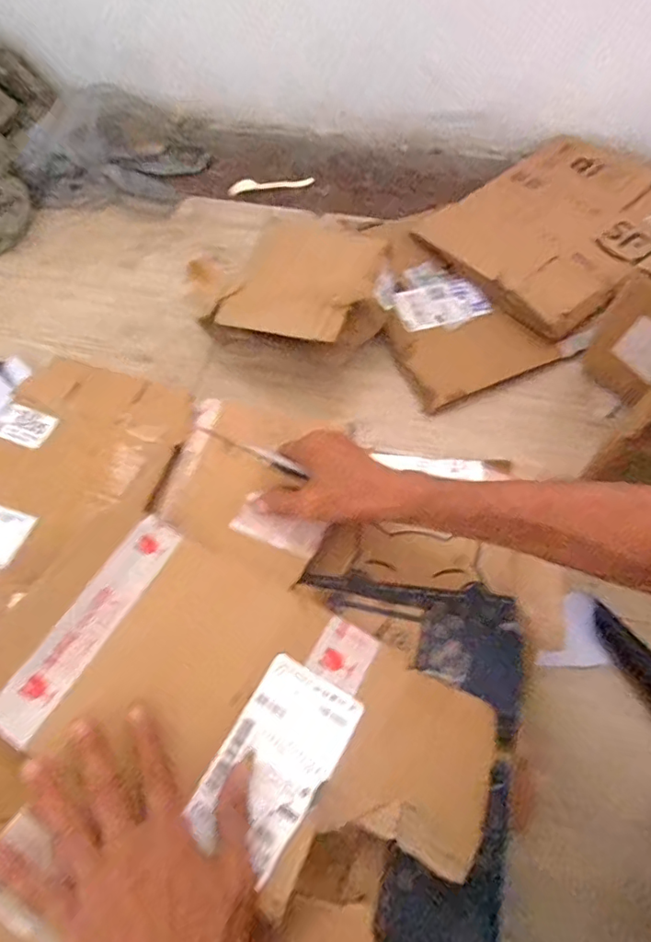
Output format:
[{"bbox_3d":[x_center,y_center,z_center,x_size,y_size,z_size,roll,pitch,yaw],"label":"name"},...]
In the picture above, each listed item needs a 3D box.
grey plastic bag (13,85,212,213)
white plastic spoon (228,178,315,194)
[{"bbox_3d":[-0.384,-0.573,0.934,0.305,0.108,0.219,1,64,2],"label":"grey plastic bag"},{"bbox_3d":[-0.096,-0.508,0.929,0.148,0.013,0.027,-10,64,-3],"label":"white plastic spoon"}]

